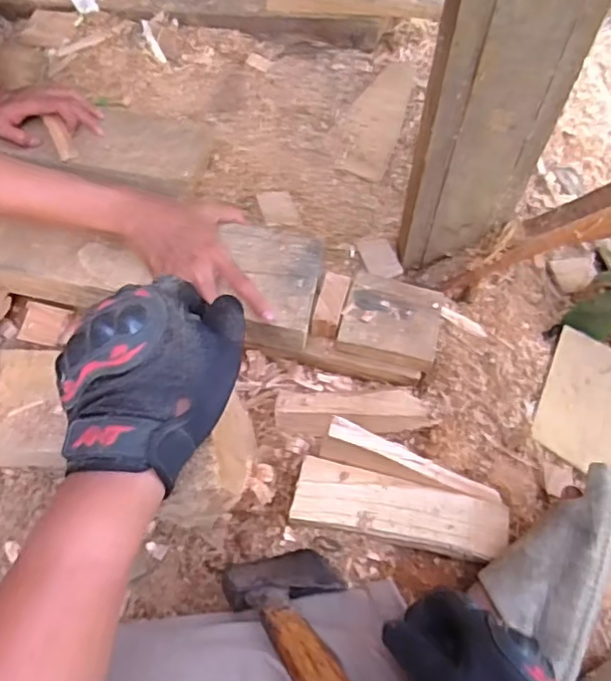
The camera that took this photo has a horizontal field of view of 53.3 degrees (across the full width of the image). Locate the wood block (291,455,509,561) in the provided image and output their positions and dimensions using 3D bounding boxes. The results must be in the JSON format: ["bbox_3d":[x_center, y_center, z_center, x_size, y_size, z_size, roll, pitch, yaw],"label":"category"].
[{"bbox_3d":[0.096,0.175,0.623,0.212,0.041,0.061,11,61,5],"label":"wood block"}]

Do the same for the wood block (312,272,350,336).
[{"bbox_3d":[0.028,-0.039,0.663,0.027,0.024,0.069,12,61,6],"label":"wood block"}]

